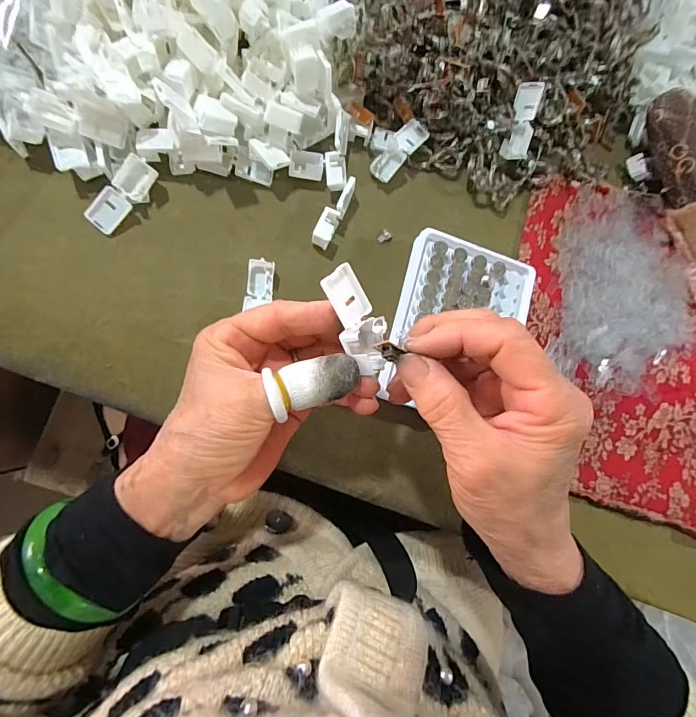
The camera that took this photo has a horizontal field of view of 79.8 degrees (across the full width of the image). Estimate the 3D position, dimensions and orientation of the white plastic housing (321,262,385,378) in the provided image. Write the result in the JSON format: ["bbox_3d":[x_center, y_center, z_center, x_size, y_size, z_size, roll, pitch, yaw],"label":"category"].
[{"bbox_3d":[0.006,-0.019,0.206,0.024,0.012,0.054,-27,111,-9],"label":"white plastic housing"}]

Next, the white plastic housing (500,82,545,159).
[{"bbox_3d":[0.142,-0.193,0.339,0.022,0.010,0.058,17,101,29],"label":"white plastic housing"}]

